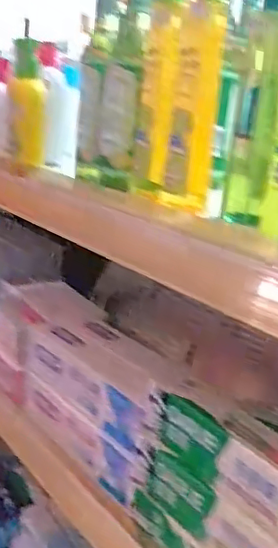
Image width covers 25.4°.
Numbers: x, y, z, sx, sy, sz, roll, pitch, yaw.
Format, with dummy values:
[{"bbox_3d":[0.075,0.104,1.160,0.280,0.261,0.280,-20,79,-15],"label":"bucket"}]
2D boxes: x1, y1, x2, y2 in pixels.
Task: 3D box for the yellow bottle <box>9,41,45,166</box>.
[{"bbox_3d":[-0.128,-0.195,0.704,0.037,0.134,0.055,1,17,-14],"label":"yellow bottle"}]

